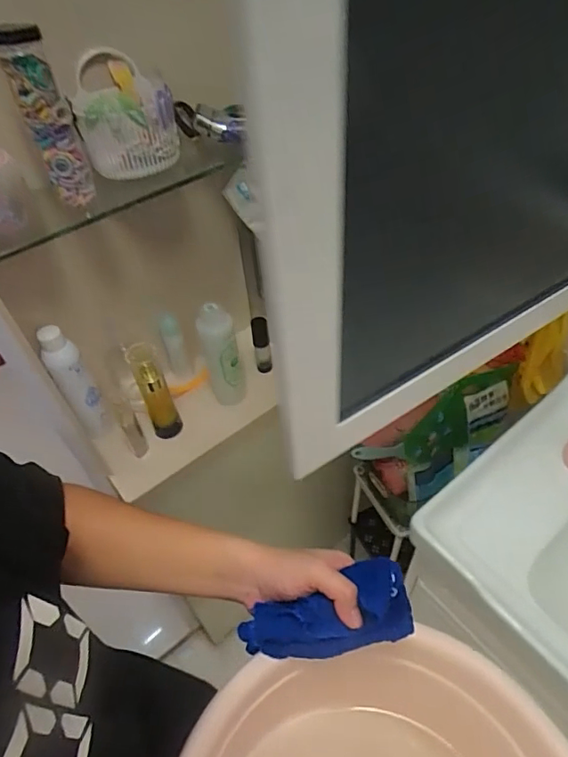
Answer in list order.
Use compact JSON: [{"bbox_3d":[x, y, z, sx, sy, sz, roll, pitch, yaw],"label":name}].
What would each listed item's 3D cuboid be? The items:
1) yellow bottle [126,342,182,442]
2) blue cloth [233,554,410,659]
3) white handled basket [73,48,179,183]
[{"bbox_3d":[-0.208,0.026,0.811,0.045,0.197,0.038,-16,48,-12],"label":"yellow bottle"},{"bbox_3d":[0.033,0.202,0.426,0.147,0.029,0.062,-19,48,3],"label":"blue cloth"},{"bbox_3d":[-0.190,-0.321,0.615,0.107,0.118,0.096,1,47,4],"label":"white handled basket"}]

